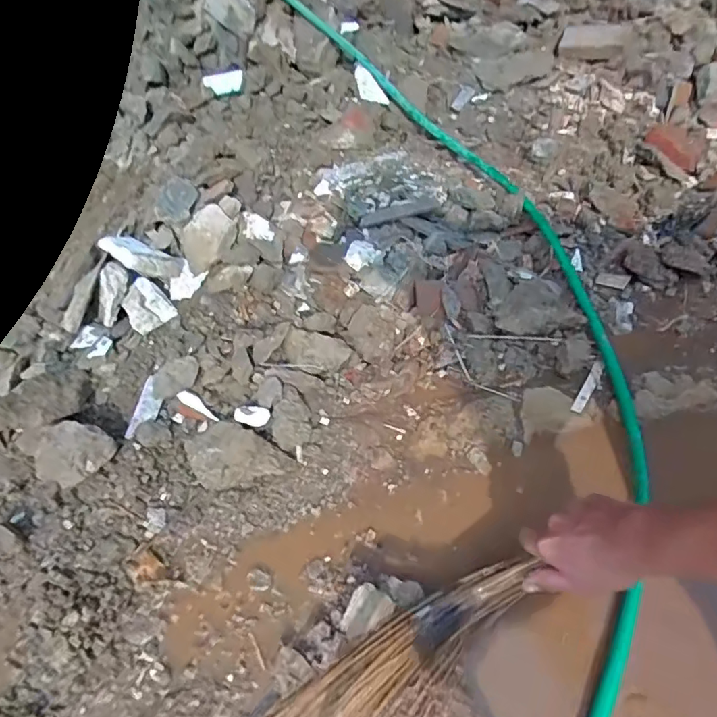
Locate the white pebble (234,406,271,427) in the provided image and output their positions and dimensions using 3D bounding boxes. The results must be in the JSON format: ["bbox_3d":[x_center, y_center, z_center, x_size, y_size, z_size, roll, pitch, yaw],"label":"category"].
[{"bbox_3d":[-0.153,0.082,0.741,0.056,0.010,0.027,9,49,13],"label":"white pebble"}]

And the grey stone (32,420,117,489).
[{"bbox_3d":[-0.386,0.127,0.691,0.094,0.068,0.070,15,51,17],"label":"grey stone"}]

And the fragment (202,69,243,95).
[{"bbox_3d":[-0.304,-0.627,1.175,0.090,0.042,0.018,-27,51,-19],"label":"fragment"}]

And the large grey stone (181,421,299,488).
[{"bbox_3d":[-0.170,0.142,0.710,0.141,0.036,0.092,20,52,21],"label":"large grey stone"}]

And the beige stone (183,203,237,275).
[{"bbox_3d":[-0.256,-0.206,0.891,0.096,0.071,0.082,-16,49,-10],"label":"beige stone"}]

